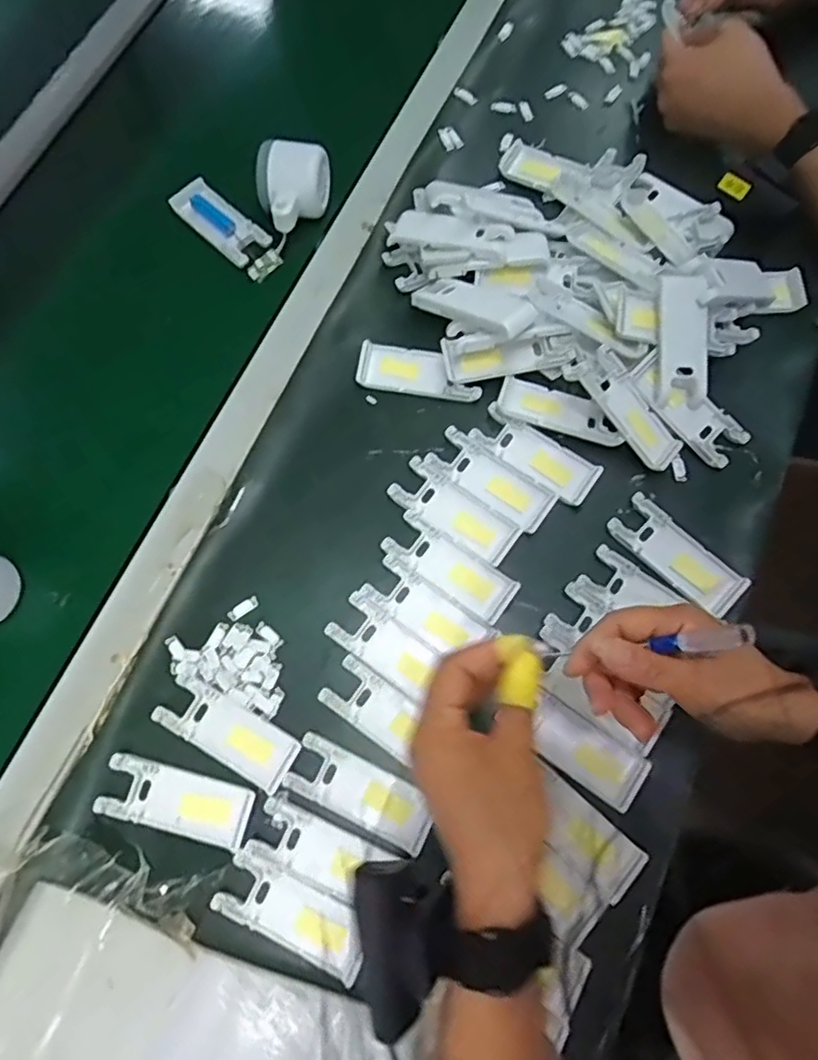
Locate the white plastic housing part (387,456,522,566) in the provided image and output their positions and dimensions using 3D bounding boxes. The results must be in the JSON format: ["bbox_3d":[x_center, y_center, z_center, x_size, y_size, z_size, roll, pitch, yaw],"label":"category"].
[{"bbox_3d":[0.037,-0.016,0.497,0.104,0.006,0.041,33,76,10],"label":"white plastic housing part"}]

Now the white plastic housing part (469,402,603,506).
[{"bbox_3d":[0.102,-0.061,0.506,0.104,0.006,0.039,32,76,10],"label":"white plastic housing part"}]

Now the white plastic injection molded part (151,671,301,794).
[{"bbox_3d":[-0.130,0.144,0.449,0.104,0.006,0.040,29,76,9],"label":"white plastic injection molded part"}]

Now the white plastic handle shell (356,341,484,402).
[{"bbox_3d":[0.009,-0.135,0.530,0.105,0.011,0.038,11,73,4],"label":"white plastic handle shell"}]

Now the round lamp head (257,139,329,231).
[{"bbox_3d":[-0.105,-0.301,0.556,0.053,0.053,0.070,11,73,4],"label":"round lamp head"}]

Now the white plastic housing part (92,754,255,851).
[{"bbox_3d":[-0.162,0.189,0.435,0.103,0.008,0.039,14,74,5],"label":"white plastic housing part"}]

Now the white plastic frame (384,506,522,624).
[{"bbox_3d":[0.032,0.028,0.485,0.104,0.007,0.040,36,77,11],"label":"white plastic frame"}]

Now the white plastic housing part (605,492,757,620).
[{"bbox_3d":[0.207,0.019,0.479,0.105,0.007,0.040,43,78,12],"label":"white plastic housing part"}]

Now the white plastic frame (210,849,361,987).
[{"bbox_3d":[-0.076,0.258,0.417,0.104,0.014,0.039,27,75,9],"label":"white plastic frame"}]

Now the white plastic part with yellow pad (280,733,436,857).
[{"bbox_3d":[-0.033,0.185,0.438,0.103,0.008,0.042,27,75,9],"label":"white plastic part with yellow pad"}]

